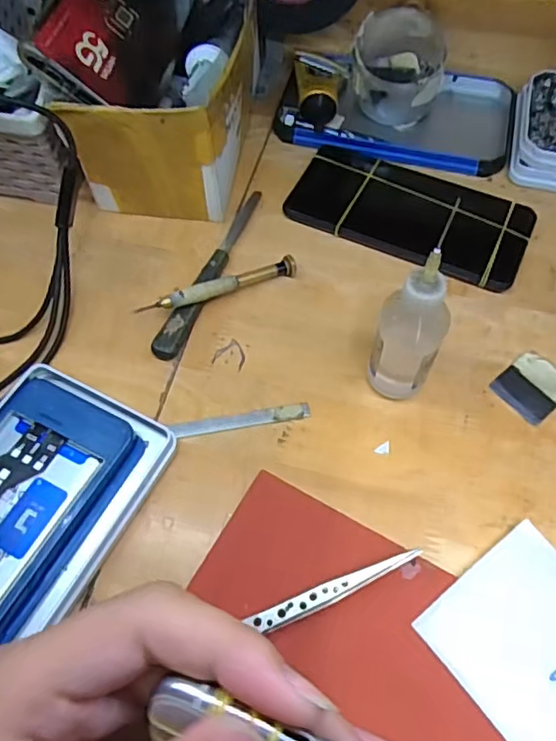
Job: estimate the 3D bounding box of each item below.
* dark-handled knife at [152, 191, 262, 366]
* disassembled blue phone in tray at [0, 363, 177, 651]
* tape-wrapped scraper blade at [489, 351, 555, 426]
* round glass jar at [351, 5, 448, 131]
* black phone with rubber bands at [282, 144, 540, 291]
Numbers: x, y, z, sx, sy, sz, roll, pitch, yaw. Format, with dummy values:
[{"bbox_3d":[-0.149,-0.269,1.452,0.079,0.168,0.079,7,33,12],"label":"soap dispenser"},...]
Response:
[{"bbox_3d":[-0.042,-0.068,0.385,0.015,0.010,0.146,20,62,11],"label":"dark-handled knife"},{"bbox_3d":[-0.141,0.086,0.297,0.106,0.014,0.179,23,62,12],"label":"disassembled blue phone in tray"},{"bbox_3d":[0.151,0.009,0.346,0.040,0.004,0.034,-35,66,-19],"label":"tape-wrapped scraper blade"},{"bbox_3d":[0.090,-0.225,0.438,0.066,0.054,0.067,0,60,-1],"label":"round glass jar"},{"bbox_3d":[0.089,-0.109,0.402,0.159,0.014,0.075,23,62,12],"label":"black phone with rubber bands"}]

